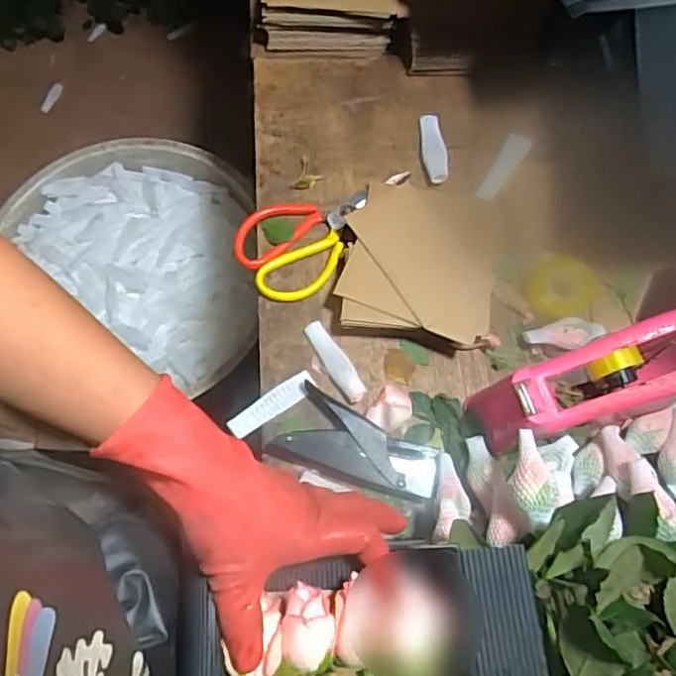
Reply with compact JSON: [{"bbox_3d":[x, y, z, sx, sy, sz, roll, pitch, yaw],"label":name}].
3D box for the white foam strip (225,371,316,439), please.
[{"bbox_3d":[-0.062,0.063,0.569,0.089,0.006,0.023,-33,92,-18],"label":"white foam strip"}]

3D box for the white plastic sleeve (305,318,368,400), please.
[{"bbox_3d":[-0.004,0.021,0.575,0.022,0.013,0.089,-32,76,-11],"label":"white plastic sleeve"}]

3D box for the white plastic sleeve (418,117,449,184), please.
[{"bbox_3d":[0.105,-0.211,0.655,0.026,0.015,0.083,-5,72,-3],"label":"white plastic sleeve"}]

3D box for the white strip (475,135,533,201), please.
[{"bbox_3d":[0.182,-0.189,0.655,0.025,0.004,0.095,31,74,8],"label":"white strip"}]

